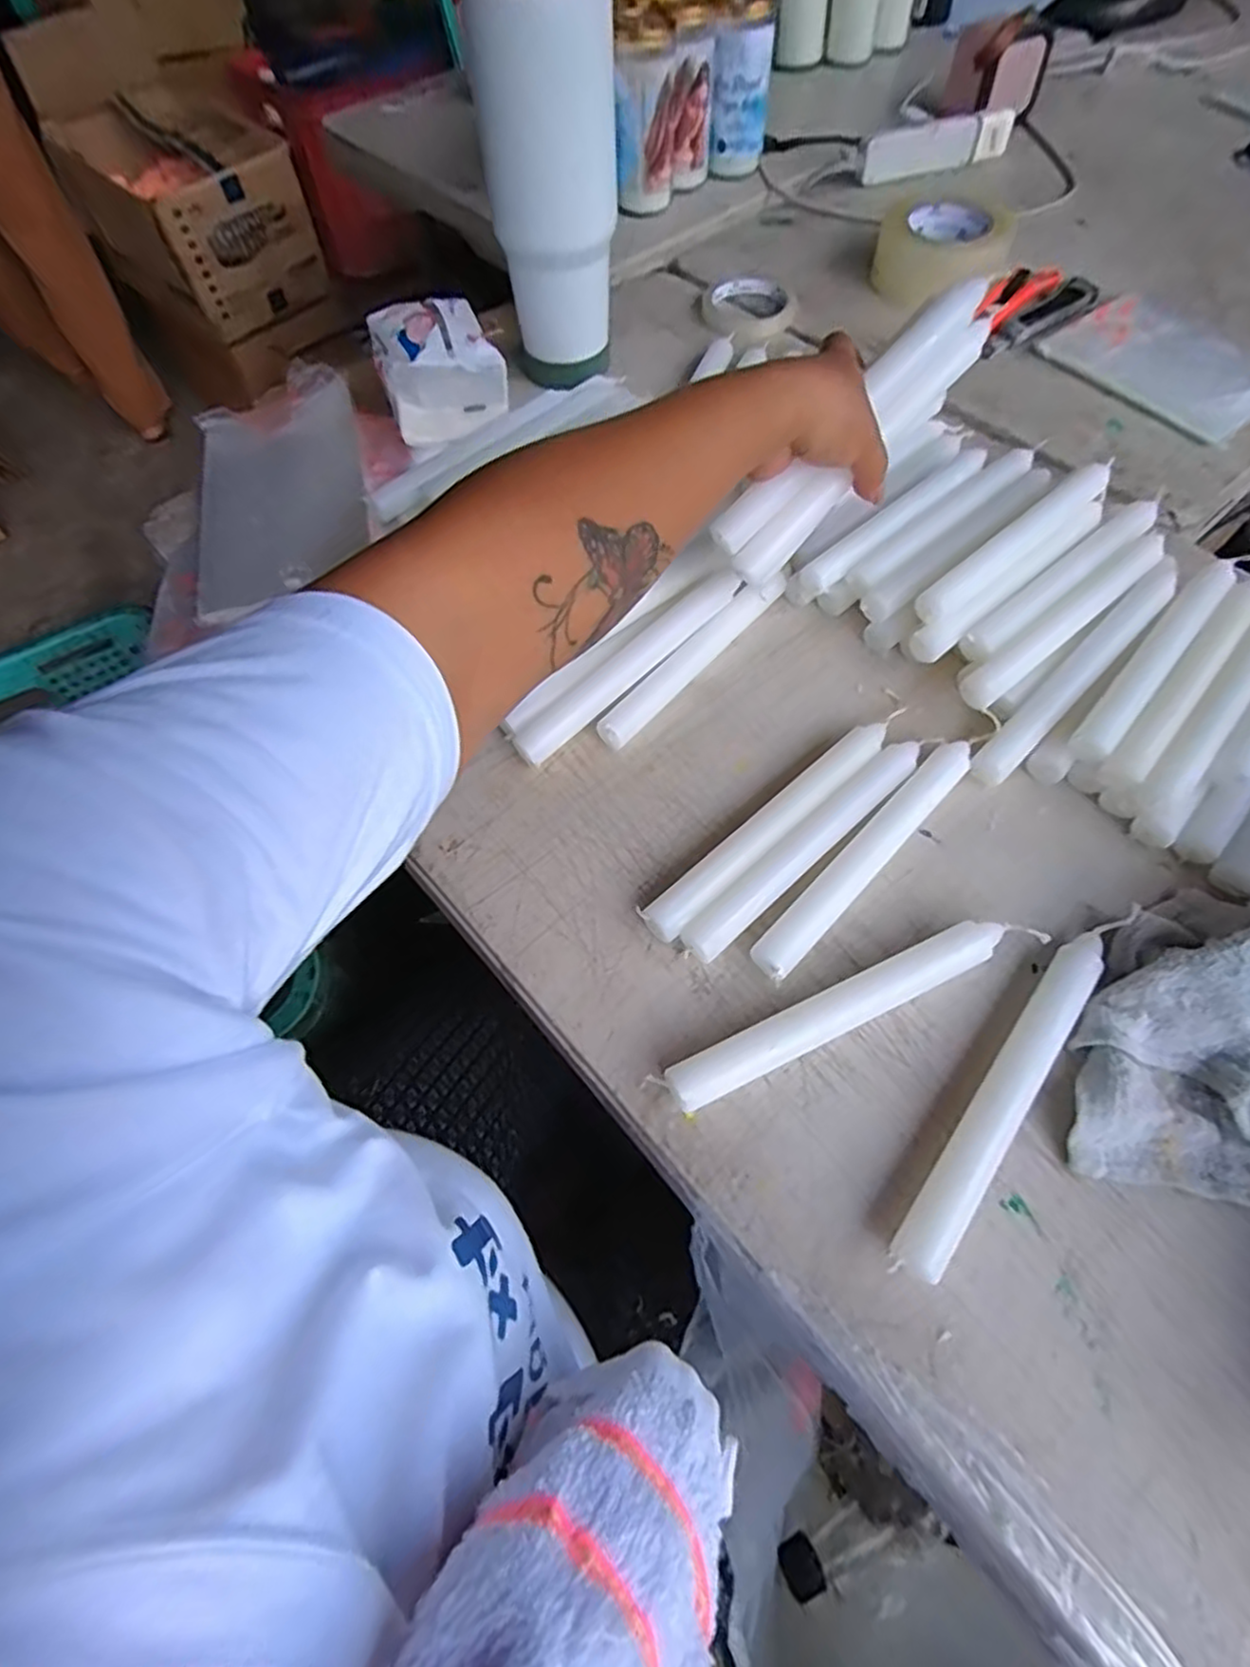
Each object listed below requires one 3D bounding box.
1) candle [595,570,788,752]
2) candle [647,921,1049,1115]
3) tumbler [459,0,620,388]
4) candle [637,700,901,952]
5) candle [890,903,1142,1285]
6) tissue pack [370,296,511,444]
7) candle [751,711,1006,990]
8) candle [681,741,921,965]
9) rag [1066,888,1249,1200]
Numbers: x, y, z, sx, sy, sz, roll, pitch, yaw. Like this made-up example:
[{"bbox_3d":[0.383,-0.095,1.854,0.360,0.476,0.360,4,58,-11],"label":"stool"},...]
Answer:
[{"bbox_3d":[0.048,-0.119,0.476,0.020,0.023,0.185,37,69,20],"label":"candle"},{"bbox_3d":[0.117,0.088,0.364,0.209,0.020,0.025,-22,63,-9],"label":"candle"},{"bbox_3d":[-0.061,-0.506,0.498,0.104,0.364,0.097,-9,62,-2],"label":"tumbler"},{"bbox_3d":[0.090,-0.007,0.412,0.201,0.020,0.025,-39,67,-17],"label":"candle"},{"bbox_3d":[0.192,0.116,0.345,0.021,0.019,0.215,36,69,19],"label":"candle"},{"bbox_3d":[-0.155,-0.385,0.577,0.094,0.047,0.129,-19,63,-7],"label":"tissue pack"},{"bbox_3d":[0.149,0.003,0.411,0.023,0.023,0.221,40,70,21],"label":"candle"},{"bbox_3d":[0.107,0.006,0.411,0.192,0.018,0.023,-39,67,-17],"label":"candle"},{"bbox_3d":[0.302,0.106,0.328,0.145,0.048,0.170,30,67,17],"label":"rag"}]

